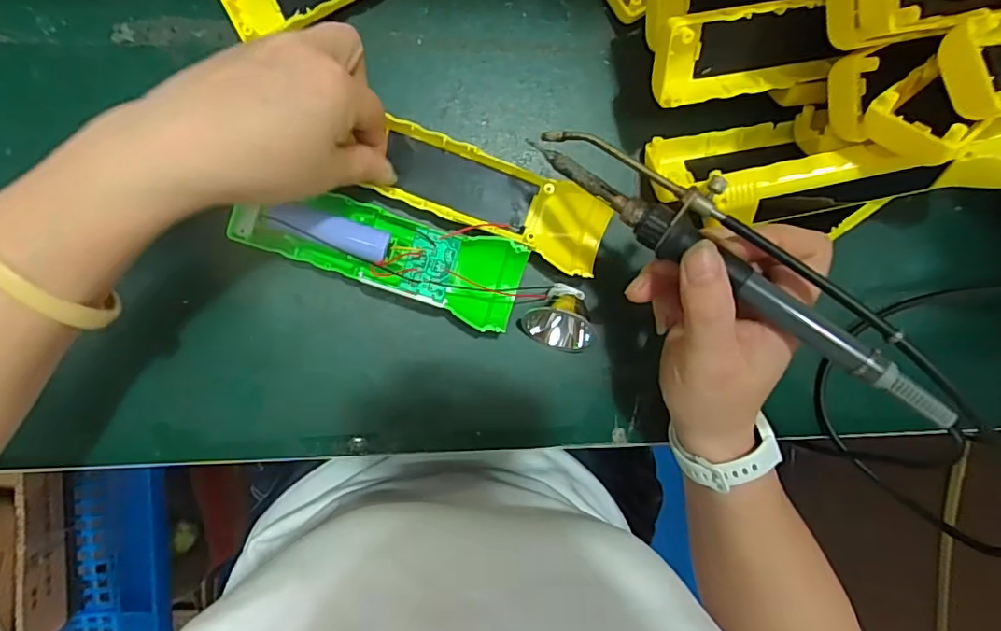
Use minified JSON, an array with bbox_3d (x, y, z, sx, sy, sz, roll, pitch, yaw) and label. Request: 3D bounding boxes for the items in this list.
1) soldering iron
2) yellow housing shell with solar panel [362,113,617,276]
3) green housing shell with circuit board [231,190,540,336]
[{"bbox_3d":[0.105,-0.026,0.247,0.205,0.022,0.036,38,89,14],"label":"soldering iron"},{"bbox_3d":[0.000,-0.068,0.317,0.134,0.021,0.047,22,91,-9],"label":"yellow housing shell with solar panel"},{"bbox_3d":[-0.067,-0.036,0.311,0.160,0.033,0.048,16,91,-5],"label":"green housing shell with circuit board"}]

